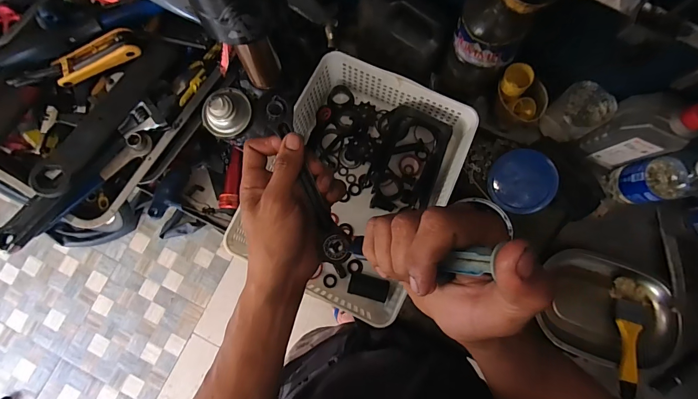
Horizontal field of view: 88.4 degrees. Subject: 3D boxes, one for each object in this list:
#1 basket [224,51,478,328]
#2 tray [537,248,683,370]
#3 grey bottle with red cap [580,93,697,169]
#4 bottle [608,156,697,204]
[{"bbox_3d":[0.004,-0.027,0.520,0.258,0.095,0.321,25,82,4],"label":"basket"},{"bbox_3d":[0.402,0.170,0.555,0.185,0.033,0.157,14,81,3],"label":"tray"},{"bbox_3d":[0.395,-0.092,0.493,0.075,0.163,0.048,26,82,4],"label":"grey bottle with red cap"},{"bbox_3d":[0.439,-0.030,0.500,0.050,0.153,0.063,-9,81,-1],"label":"bottle"}]

